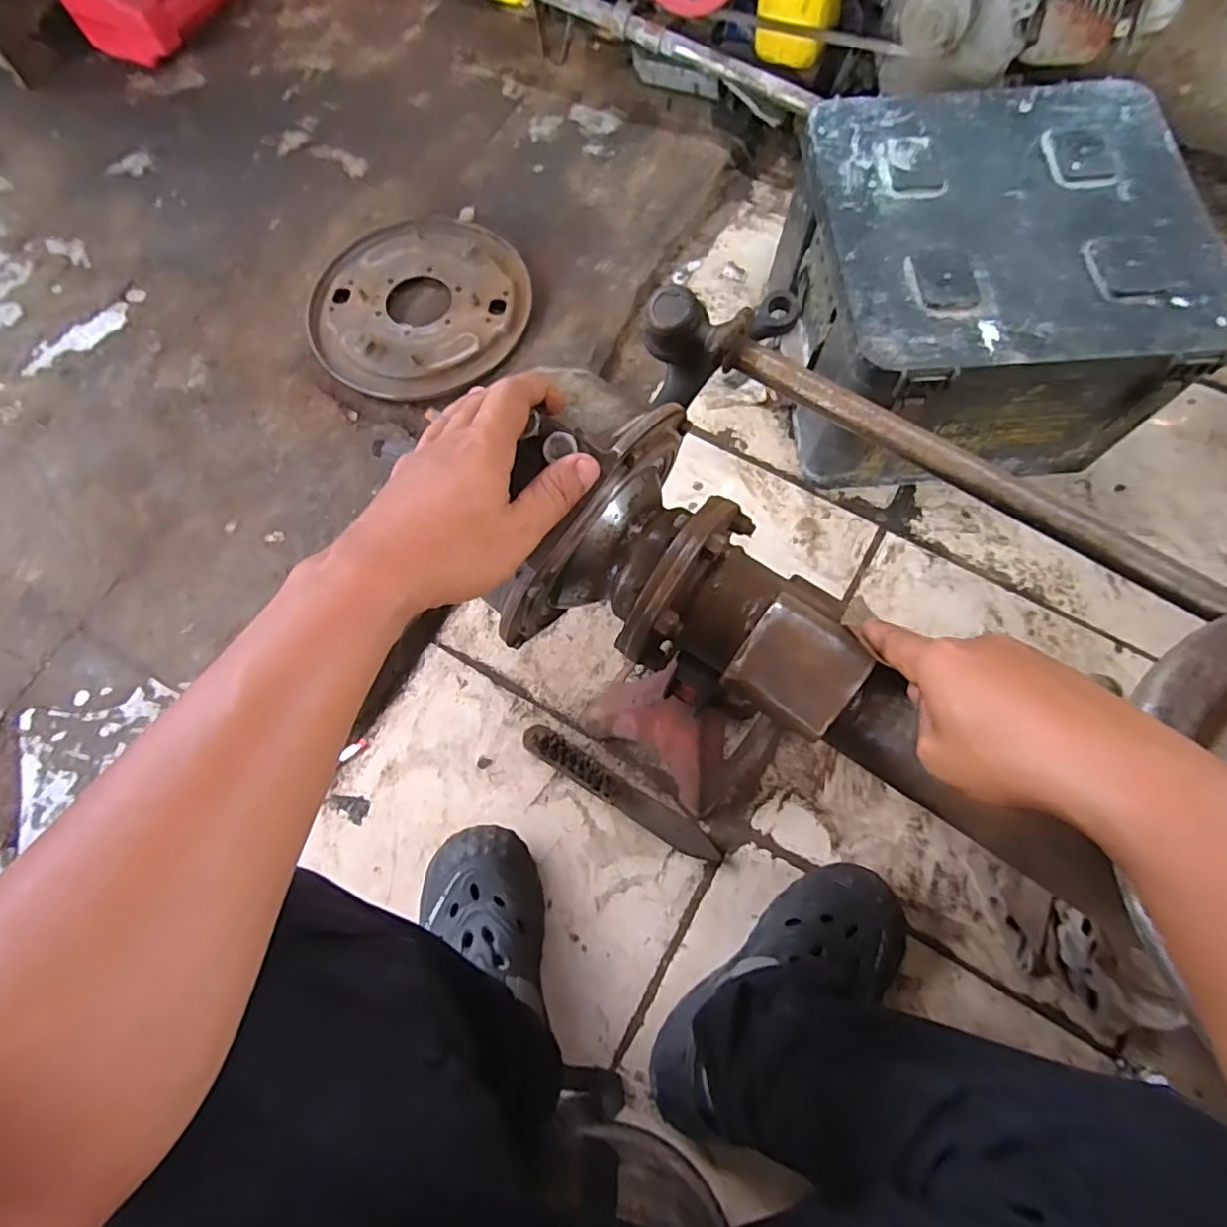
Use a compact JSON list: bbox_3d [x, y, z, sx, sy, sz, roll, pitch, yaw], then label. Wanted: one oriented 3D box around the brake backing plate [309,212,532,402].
[{"bbox_3d":[-0.276,-0.432,0.856,0.298,0.028,0.283,0,75,1],"label":"brake backing plate"}]

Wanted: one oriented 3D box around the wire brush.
[{"bbox_3d":[0.007,0.191,0.654,0.235,0.043,0.031,31,77,9],"label":"wire brush"}]

